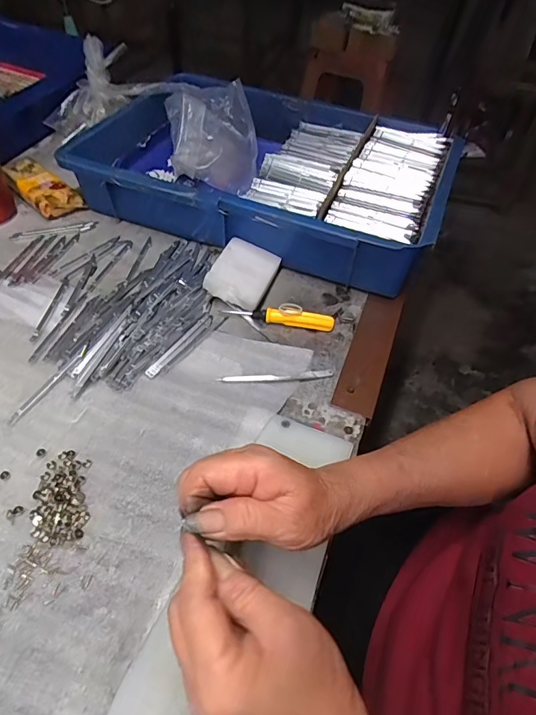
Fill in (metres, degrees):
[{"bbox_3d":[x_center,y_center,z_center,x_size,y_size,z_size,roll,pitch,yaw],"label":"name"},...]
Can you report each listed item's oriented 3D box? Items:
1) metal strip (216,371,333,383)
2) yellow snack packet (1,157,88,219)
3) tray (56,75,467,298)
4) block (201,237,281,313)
[{"bbox_3d":[0.008,0.018,0.414,0.107,0.004,0.010,-1,51,-7],"label":"metal strip"},{"bbox_3d":[-0.285,-0.215,0.561,0.105,0.034,0.054,39,57,23],"label":"yellow snack packet"},{"bbox_3d":[0.000,-0.236,0.572,0.421,0.096,0.275,19,51,9],"label":"tray"},{"bbox_3d":[-0.025,-0.090,0.483,0.061,0.034,0.080,20,51,10],"label":"block"}]

